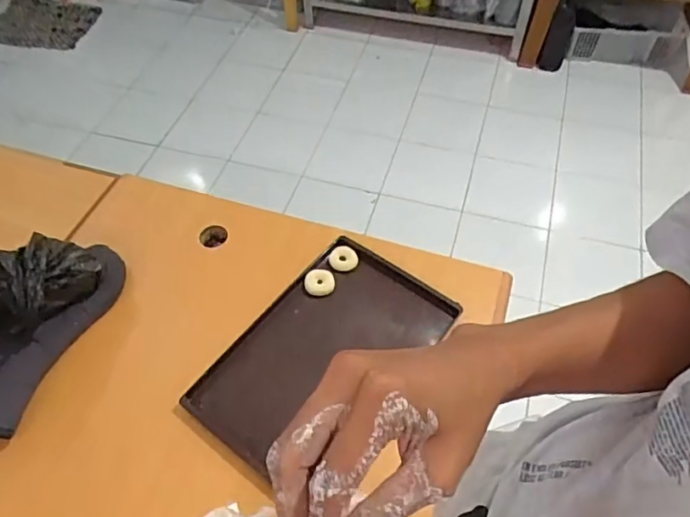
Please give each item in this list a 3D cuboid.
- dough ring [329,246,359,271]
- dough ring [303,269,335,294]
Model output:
[{"bbox_3d":[-0.002,-0.002,0.901,0.045,0.016,0.035,-2,53,-1],"label":"dough ring"},{"bbox_3d":[-0.040,0.039,0.874,0.047,0.020,0.038,-2,53,-1],"label":"dough ring"}]

